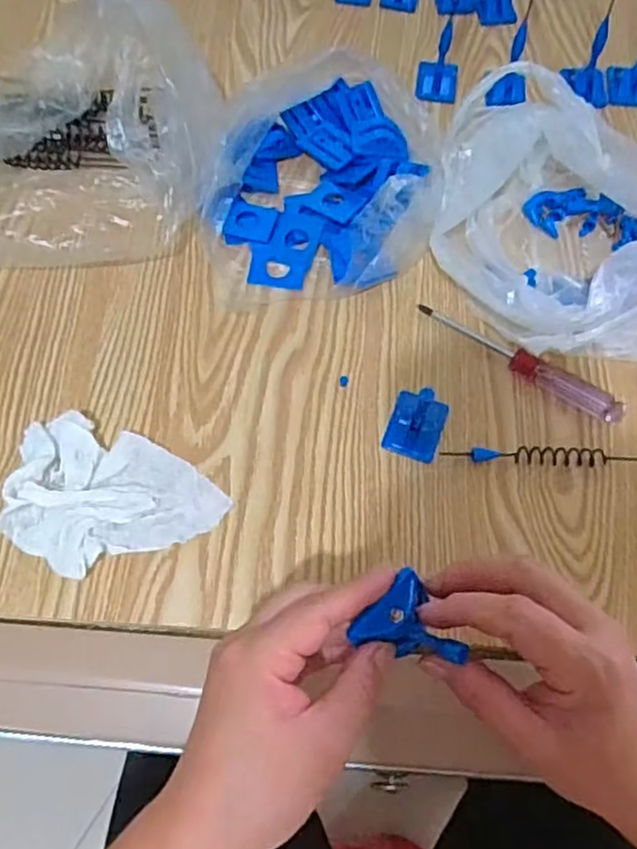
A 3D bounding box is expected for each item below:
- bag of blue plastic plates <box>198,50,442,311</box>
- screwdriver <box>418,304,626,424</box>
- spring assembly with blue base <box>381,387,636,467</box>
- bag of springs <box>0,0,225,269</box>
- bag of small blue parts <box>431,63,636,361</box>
[{"bbox_3d":[0.002,-0.190,0.505,0.181,0.044,0.195,-9,65,-5],"label":"bag of blue plastic plates"},{"bbox_3d":[0.135,-0.045,0.449,0.148,0.016,0.015,33,68,14],"label":"screwdriver"},{"bbox_3d":[0.155,0.008,0.422,0.222,0.020,0.044,6,64,2],"label":"spring assembly with blue base"},{"bbox_3d":[-0.180,-0.217,0.487,0.205,0.090,0.183,2,64,0],"label":"bag of springs"},{"bbox_3d":[0.173,-0.148,0.472,0.173,0.064,0.211,6,64,2],"label":"bag of small blue parts"}]

